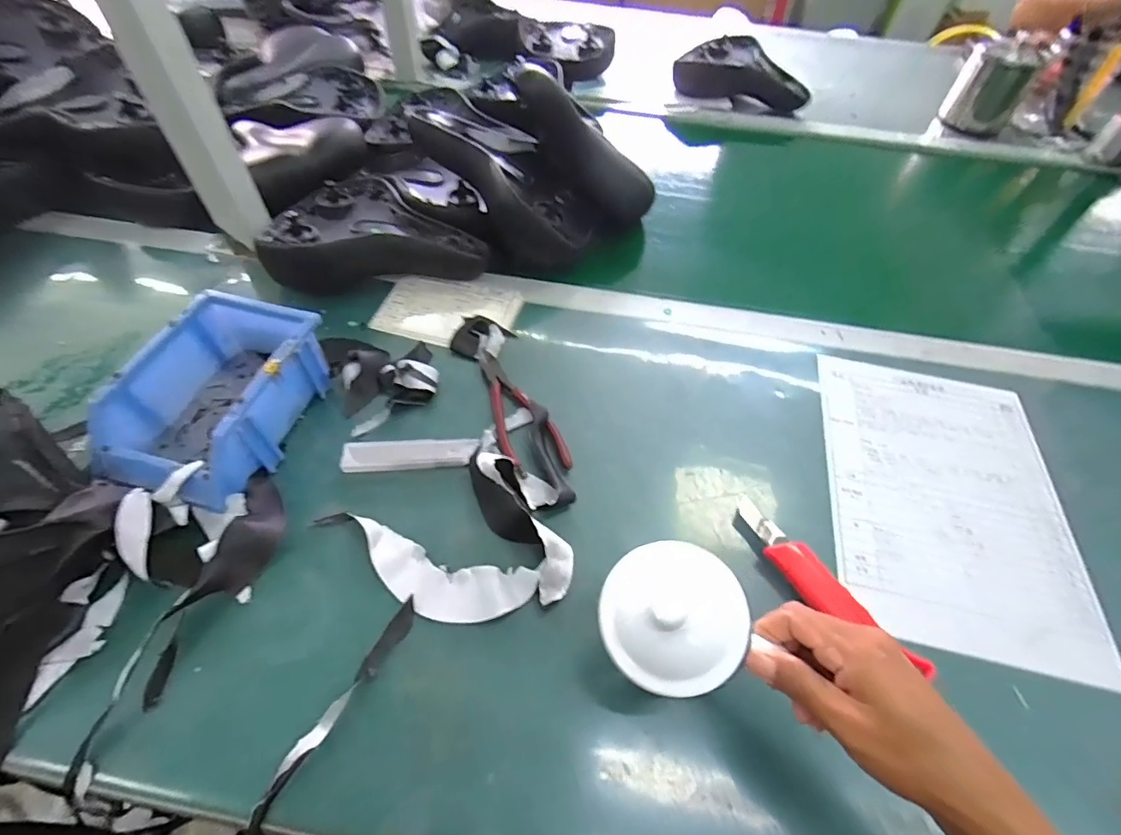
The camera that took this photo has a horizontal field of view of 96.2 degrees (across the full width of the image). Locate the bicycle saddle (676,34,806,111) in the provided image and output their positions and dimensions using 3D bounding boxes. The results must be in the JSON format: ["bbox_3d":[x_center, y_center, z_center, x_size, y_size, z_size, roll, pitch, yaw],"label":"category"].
[{"bbox_3d":[0.342,-0.642,0.942,0.245,0.064,0.112,20,56,11],"label":"bicycle saddle"}]

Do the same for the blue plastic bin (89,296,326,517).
[{"bbox_3d":[-0.294,-0.020,0.437,0.120,0.071,0.181,13,54,7],"label":"blue plastic bin"}]

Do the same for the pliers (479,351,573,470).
[{"bbox_3d":[-0.046,-0.008,0.483,0.054,0.011,0.157,-21,58,-17],"label":"pliers"}]

